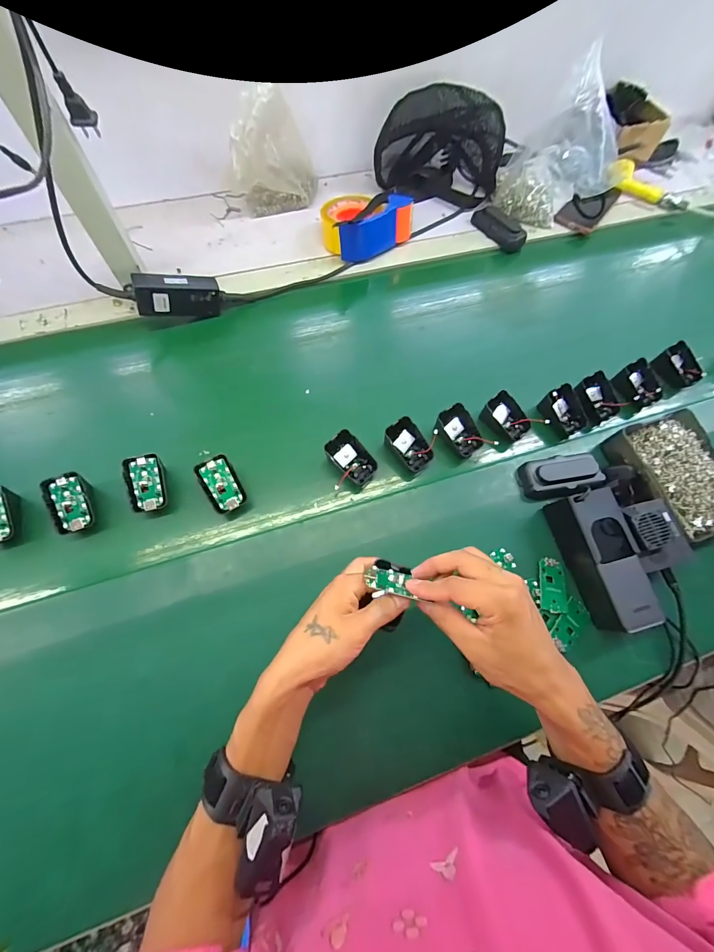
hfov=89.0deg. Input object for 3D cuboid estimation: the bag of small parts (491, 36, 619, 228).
[{"bbox_3d":[0.335,-0.548,0.631,0.103,0.199,0.192,-9,65,-7],"label":"bag of small parts"}]

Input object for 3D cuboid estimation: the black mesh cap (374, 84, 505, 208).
[{"bbox_3d":[0.167,-0.638,0.690,0.223,0.150,0.155,15,65,5],"label":"black mesh cap"}]

